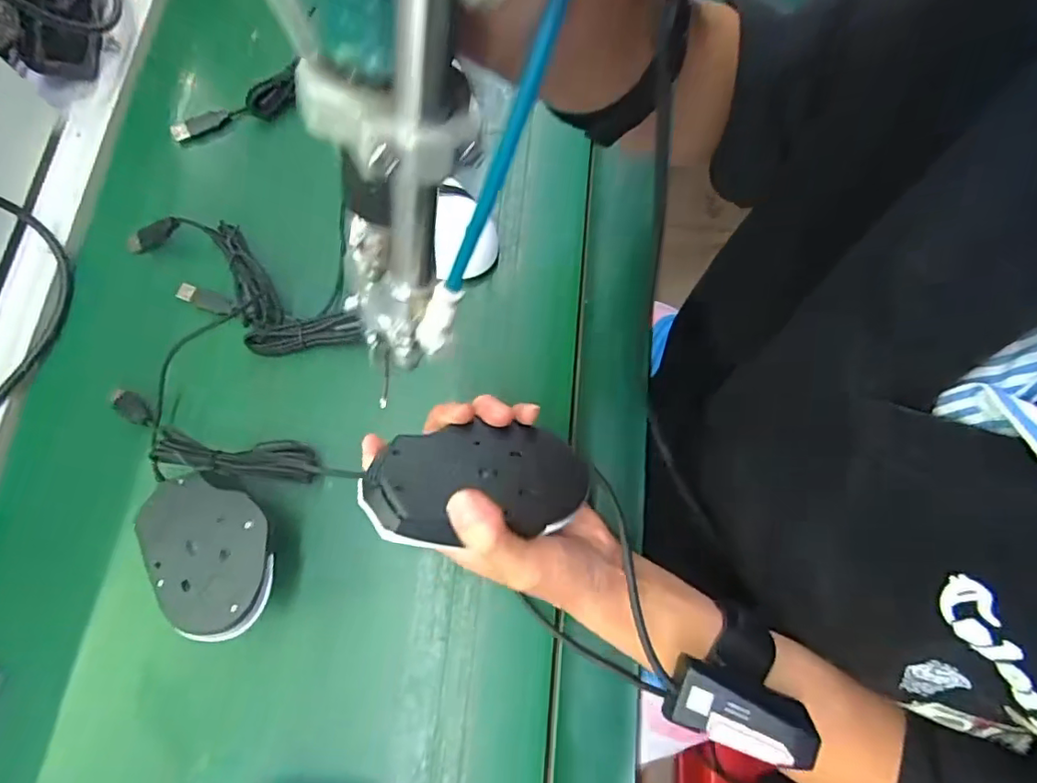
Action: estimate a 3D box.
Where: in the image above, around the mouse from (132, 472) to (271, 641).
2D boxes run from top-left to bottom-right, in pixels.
[{"bbox_3d":[-0.191,0.098,0.357,0.071,0.048,0.110,-34,76,-10],"label":"mouse"}]

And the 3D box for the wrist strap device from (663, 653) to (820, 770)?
[{"bbox_3d":[0.111,0.166,0.289,0.069,0.016,0.031,17,73,7],"label":"wrist strap device"}]

